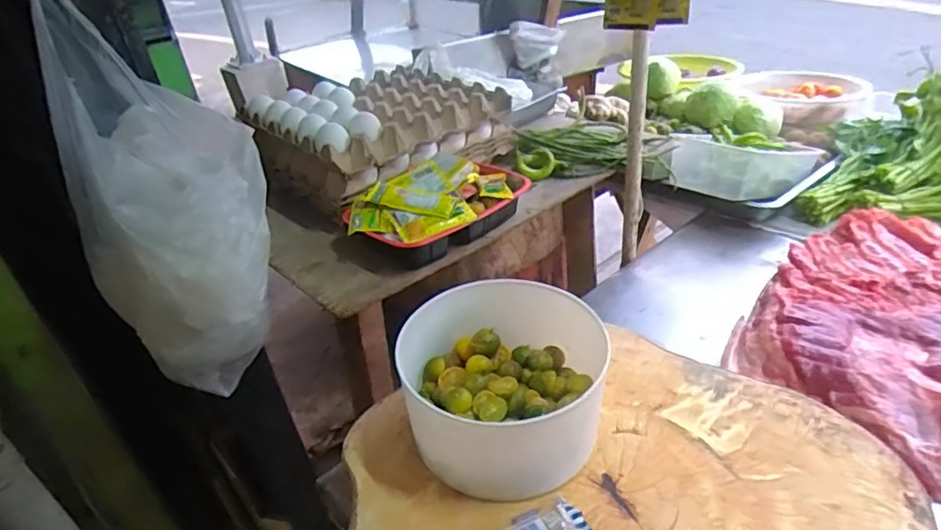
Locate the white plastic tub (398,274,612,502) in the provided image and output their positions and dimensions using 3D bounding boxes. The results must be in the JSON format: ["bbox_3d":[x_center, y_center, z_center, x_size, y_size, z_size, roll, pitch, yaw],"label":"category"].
[{"bbox_3d":[0.028,0.101,0.488,0.161,0.096,0.171,-9,34,-1],"label":"white plastic tub"}]

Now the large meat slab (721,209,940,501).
[{"bbox_3d":[0.508,0.074,0.643,0.371,0.060,0.328,-28,39,-27],"label":"large meat slab"}]

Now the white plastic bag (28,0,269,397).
[{"bbox_3d":[-0.349,-0.083,0.654,0.193,0.451,0.174,-27,-4,-27],"label":"white plastic bag"}]

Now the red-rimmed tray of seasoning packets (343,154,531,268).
[{"bbox_3d":[-0.038,-0.075,0.695,0.134,0.068,0.216,24,45,39],"label":"red-rimmed tray of seasoning packets"}]

